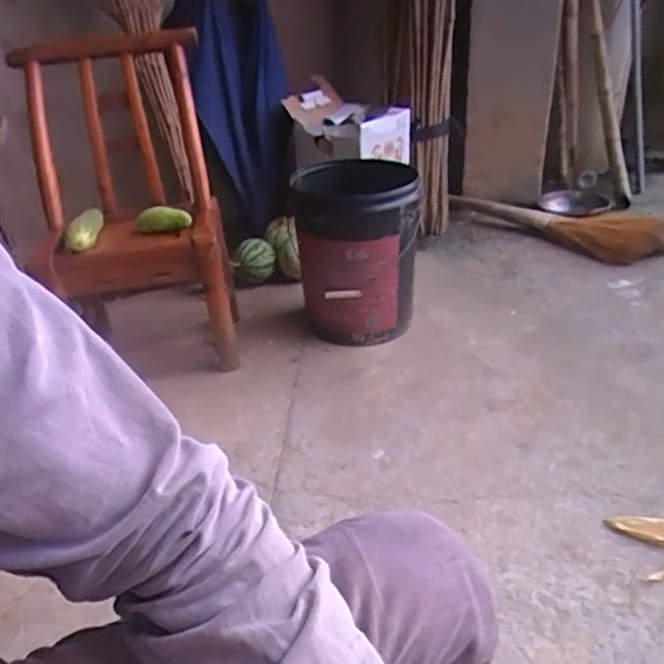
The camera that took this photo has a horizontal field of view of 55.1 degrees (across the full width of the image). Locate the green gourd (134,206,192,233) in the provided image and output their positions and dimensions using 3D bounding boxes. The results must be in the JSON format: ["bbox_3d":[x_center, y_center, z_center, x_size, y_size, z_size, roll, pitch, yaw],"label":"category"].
[{"bbox_3d":[-0.370,-0.239,1.371,0.146,0.048,0.049,10,35,23],"label":"green gourd"}]

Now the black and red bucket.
[{"bbox_3d":[0.061,-0.190,1.529,0.289,0.346,0.305,-3,31,2],"label":"black and red bucket"}]

